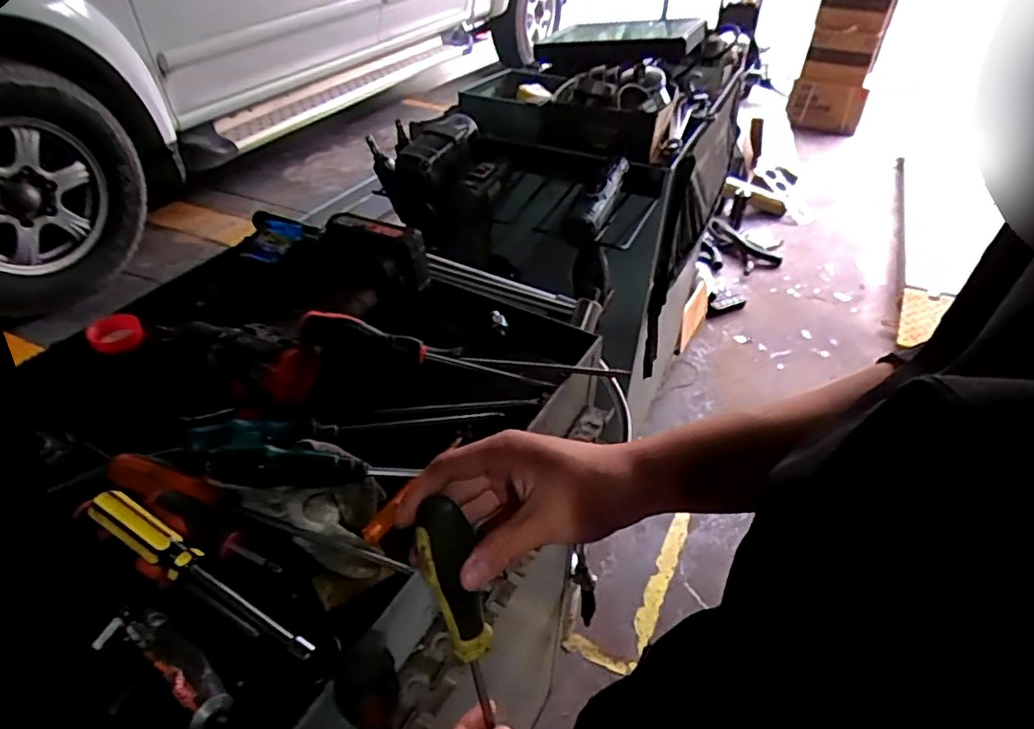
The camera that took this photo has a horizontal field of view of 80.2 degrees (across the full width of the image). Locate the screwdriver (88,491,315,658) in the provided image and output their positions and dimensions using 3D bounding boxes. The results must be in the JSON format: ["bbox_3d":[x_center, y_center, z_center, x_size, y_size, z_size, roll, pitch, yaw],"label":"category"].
[{"bbox_3d":[-0.202,0.134,0.389,0.174,0.031,0.023,21,43,23],"label":"screwdriver"}]

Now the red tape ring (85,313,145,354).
[{"bbox_3d":[-0.388,-0.033,0.593,0.045,0.014,0.050,-29,48,-31],"label":"red tape ring"}]

